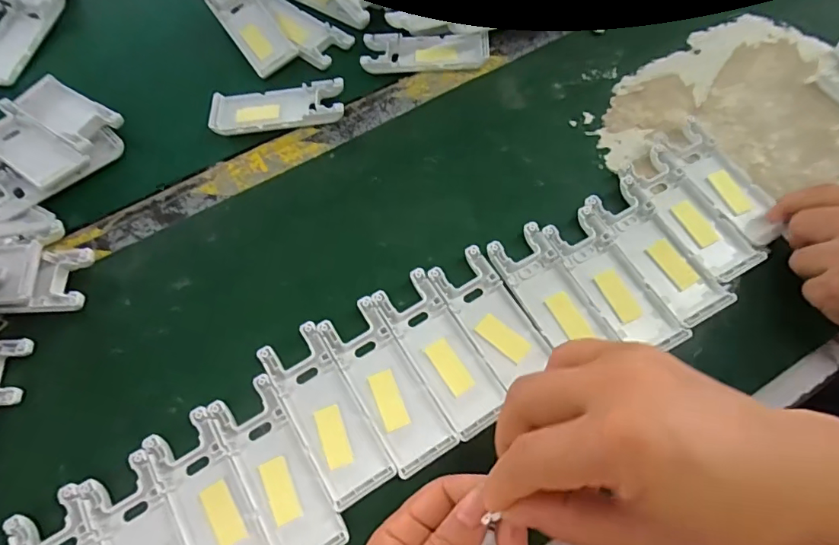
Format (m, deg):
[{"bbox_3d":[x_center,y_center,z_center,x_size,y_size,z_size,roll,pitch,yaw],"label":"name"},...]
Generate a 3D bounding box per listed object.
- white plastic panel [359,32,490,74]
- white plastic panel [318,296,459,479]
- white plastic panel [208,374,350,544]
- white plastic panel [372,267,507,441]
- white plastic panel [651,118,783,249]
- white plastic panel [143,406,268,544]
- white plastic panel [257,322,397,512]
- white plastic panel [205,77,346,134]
[{"bbox_3d":[0.005,-0.186,0.410,0.103,0.009,0.041,-1,66,0],"label":"white plastic panel"},{"bbox_3d":[-0.020,0.067,0.297,0.038,0.009,0.102,-30,69,-12],"label":"white plastic panel"},{"bbox_3d":[-0.081,0.113,0.278,0.039,0.009,0.103,-30,69,-12],"label":"white plastic panel"},{"bbox_3d":[0.013,0.048,0.305,0.038,0.009,0.101,-30,69,-12],"label":"white plastic panel"},{"bbox_3d":[0.214,-0.065,0.348,0.040,0.012,0.102,-28,69,-11],"label":"white plastic panel"},{"bbox_3d":[-0.116,0.131,0.272,0.040,0.010,0.102,-30,69,-12],"label":"white plastic panel"},{"bbox_3d":[-0.056,0.082,0.291,0.039,0.009,0.103,-30,69,-12],"label":"white plastic panel"},{"bbox_3d":[-0.112,-0.132,0.389,0.103,0.009,0.041,-8,66,-2],"label":"white plastic panel"}]

